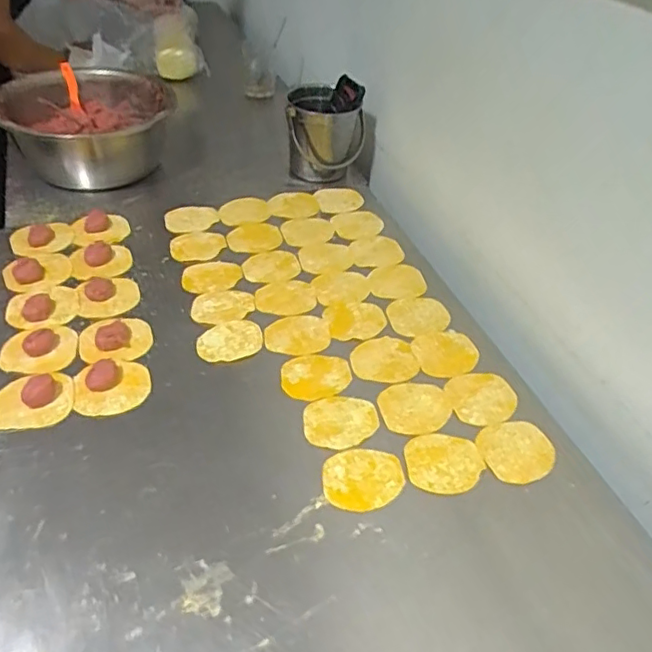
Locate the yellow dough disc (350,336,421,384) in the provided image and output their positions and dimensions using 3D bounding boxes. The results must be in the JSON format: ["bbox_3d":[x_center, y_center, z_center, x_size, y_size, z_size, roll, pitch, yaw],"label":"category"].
[{"bbox_3d":[0.073,0.040,0.734,0.082,0.004,0.076,-3,45,-8],"label":"yellow dough disc"}]

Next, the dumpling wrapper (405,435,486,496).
[{"bbox_3d":[0.126,0.146,0.626,0.082,0.005,0.072,1,44,-4],"label":"dumpling wrapper"}]

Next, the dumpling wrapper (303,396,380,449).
[{"bbox_3d":[0.017,0.108,0.662,0.083,0.006,0.072,0,44,-5],"label":"dumpling wrapper"}]

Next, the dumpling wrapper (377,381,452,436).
[{"bbox_3d":[0.104,0.094,0.681,0.084,0.005,0.072,-11,46,-16],"label":"dumpling wrapper"}]

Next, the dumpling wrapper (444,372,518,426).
[{"bbox_3d":[0.188,0.086,0.700,0.084,0.006,0.076,-12,47,-17],"label":"dumpling wrapper"}]

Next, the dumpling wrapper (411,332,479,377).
[{"bbox_3d":[0.153,0.033,0.749,0.079,0.007,0.073,2,44,-2],"label":"dumpling wrapper"}]

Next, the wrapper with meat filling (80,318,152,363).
[{"bbox_3d":[-0.256,0.012,0.708,0.084,0.013,0.071,-5,45,-10],"label":"wrapper with meat filling"}]

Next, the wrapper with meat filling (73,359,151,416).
[{"bbox_3d":[-0.242,0.066,0.660,0.078,0.012,0.069,-6,45,-11],"label":"wrapper with meat filling"}]

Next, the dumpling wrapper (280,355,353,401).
[{"bbox_3d":[-0.012,0.060,0.705,0.084,0.005,0.067,-7,45,-12],"label":"dumpling wrapper"}]

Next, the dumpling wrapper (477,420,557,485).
[{"bbox_3d":[0.211,0.137,0.644,0.083,0.004,0.074,-10,46,-14],"label":"dumpling wrapper"}]

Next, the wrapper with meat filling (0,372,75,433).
[{"bbox_3d":[-0.320,0.075,0.632,0.083,0.020,0.068,-14,47,-18],"label":"wrapper with meat filling"}]

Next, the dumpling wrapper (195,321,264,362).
[{"bbox_3d":[-0.122,0.017,0.738,0.084,0.009,0.060,-18,49,-22],"label":"dumpling wrapper"}]

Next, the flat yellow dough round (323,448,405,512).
[{"bbox_3d":[0.039,0.157,0.605,0.081,0.004,0.068,-1,44,-5],"label":"flat yellow dough round"}]

